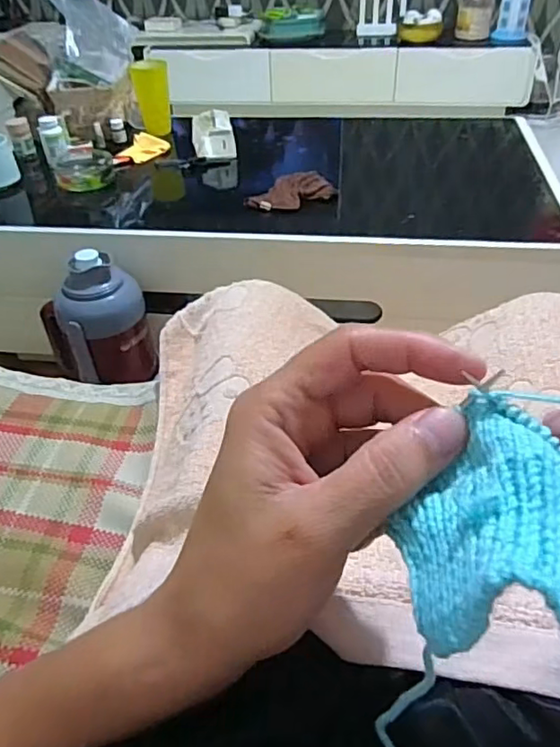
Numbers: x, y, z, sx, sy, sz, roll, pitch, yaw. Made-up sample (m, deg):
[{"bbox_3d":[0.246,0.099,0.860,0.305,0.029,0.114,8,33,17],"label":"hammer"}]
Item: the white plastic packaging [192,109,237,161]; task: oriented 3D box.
[{"bbox_3d":[-0.154,-0.554,1.345,0.100,0.079,0.112,-5,40,-2],"label":"white plastic packaging"}]

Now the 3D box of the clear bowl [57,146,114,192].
[{"bbox_3d":[-0.425,-0.453,1.283,0.124,0.062,0.149,-9,41,-7],"label":"clear bowl"}]

